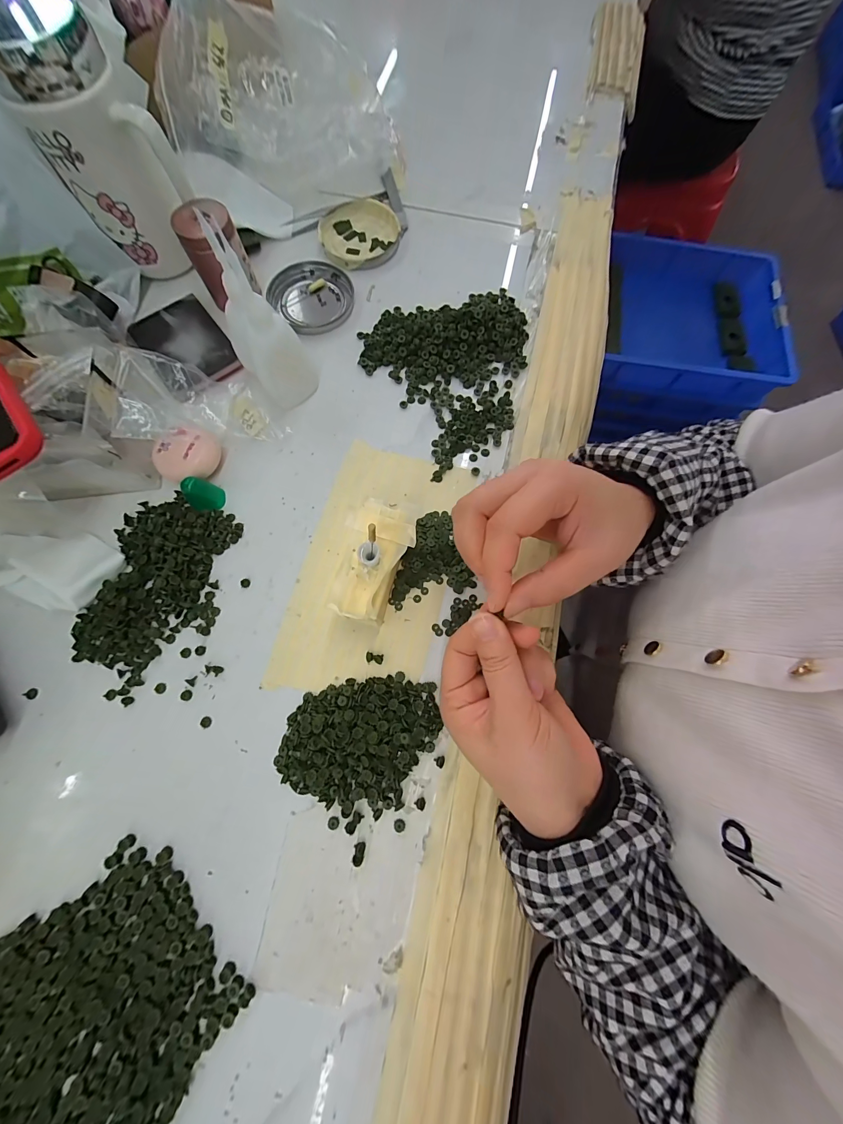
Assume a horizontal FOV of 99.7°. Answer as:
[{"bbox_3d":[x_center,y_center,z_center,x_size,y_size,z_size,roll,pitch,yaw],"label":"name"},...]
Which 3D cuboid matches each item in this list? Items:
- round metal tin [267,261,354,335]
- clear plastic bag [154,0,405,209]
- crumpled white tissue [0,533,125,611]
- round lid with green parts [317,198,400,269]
[{"bbox_3d":[-0.102,-0.255,0.340,0.076,0.011,0.081,0,75,-1],"label":"round metal tin"},{"bbox_3d":[-0.130,-0.441,0.343,0.217,0.093,0.112,-9,75,-3],"label":"clear plastic bag"},{"bbox_3d":[-0.287,0.000,0.260,0.123,0.014,0.054,11,75,2],"label":"crumpled white tissue"},{"bbox_3d":[-0.062,-0.330,0.357,0.079,0.009,0.076,0,75,-1],"label":"round lid with green parts"}]

